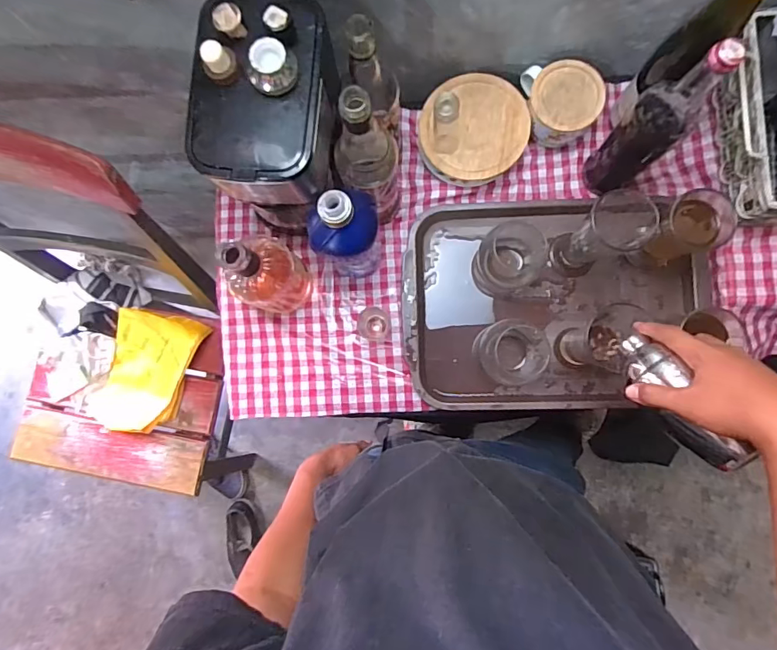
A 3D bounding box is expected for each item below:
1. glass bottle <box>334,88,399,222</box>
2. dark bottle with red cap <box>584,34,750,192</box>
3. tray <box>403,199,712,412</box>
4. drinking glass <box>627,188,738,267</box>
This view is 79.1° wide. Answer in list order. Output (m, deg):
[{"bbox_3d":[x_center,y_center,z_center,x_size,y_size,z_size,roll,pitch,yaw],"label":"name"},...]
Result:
[{"bbox_3d":[-0.022,-0.196,0.581,0.077,0.279,0.059,-15,85,2],"label":"glass bottle"},{"bbox_3d":[0.312,-0.236,0.558,0.064,0.277,0.062,-40,84,0],"label":"dark bottle with red cap"},{"bbox_3d":[0.236,-0.030,0.692,0.420,0.035,0.304,0,86,4],"label":"tray"},{"bbox_3d":[0.363,-0.112,0.621,0.069,0.139,0.065,-25,85,1],"label":"drinking glass"}]

